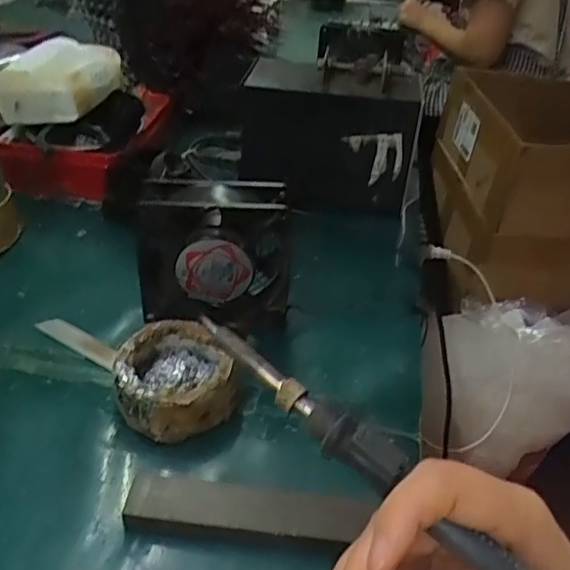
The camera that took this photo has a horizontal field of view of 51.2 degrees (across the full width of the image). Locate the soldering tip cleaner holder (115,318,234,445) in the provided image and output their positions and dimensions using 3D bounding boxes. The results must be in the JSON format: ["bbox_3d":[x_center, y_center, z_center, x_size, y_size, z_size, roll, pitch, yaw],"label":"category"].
[{"bbox_3d":[-0.078,0.066,0.432,0.083,0.039,0.086,2,36,-2],"label":"soldering tip cleaner holder"}]

